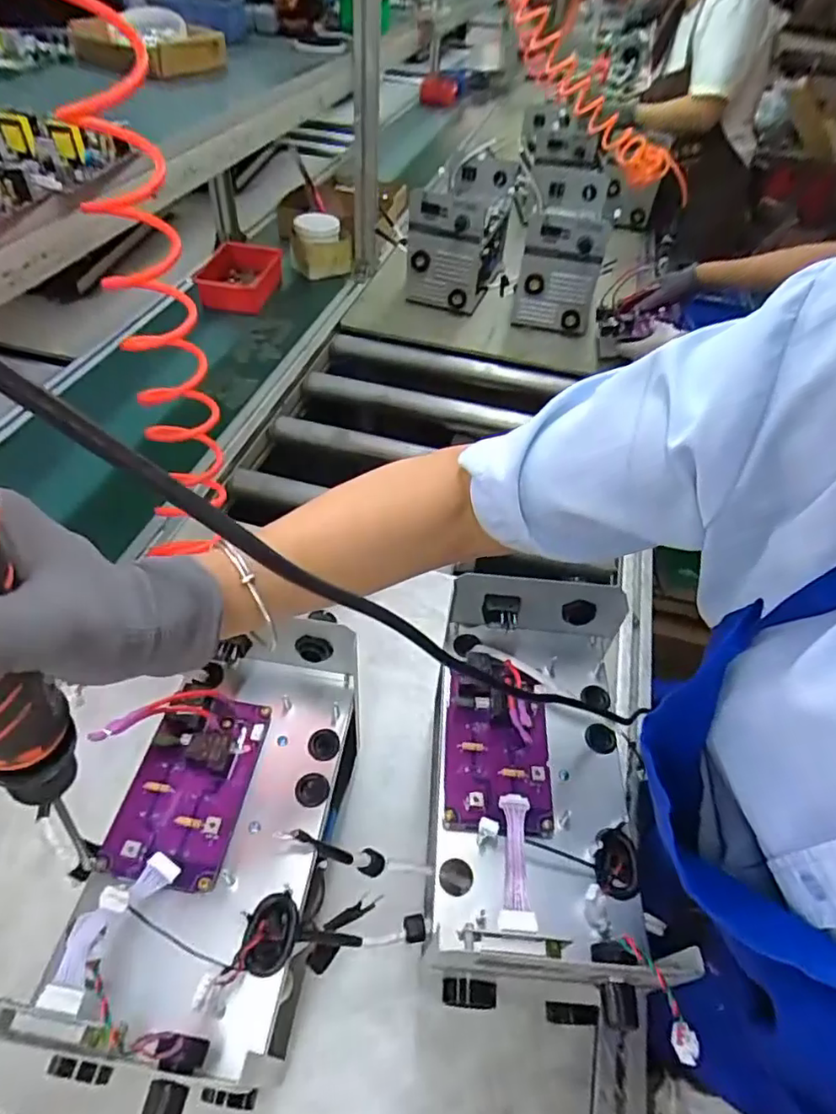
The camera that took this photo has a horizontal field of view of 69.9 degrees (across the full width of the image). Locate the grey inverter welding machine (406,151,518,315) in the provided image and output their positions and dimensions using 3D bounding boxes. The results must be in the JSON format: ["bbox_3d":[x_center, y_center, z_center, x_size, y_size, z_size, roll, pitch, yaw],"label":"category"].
[{"bbox_3d":[0.093,-0.708,1.300,0.185,0.199,0.285,11,49,4],"label":"grey inverter welding machine"}]

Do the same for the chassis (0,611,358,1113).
[{"bbox_3d":[-0.138,0.194,0.436,0.168,0.112,0.272,8,49,1],"label":"chassis"}]

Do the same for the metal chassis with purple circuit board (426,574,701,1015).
[{"bbox_3d":[0.097,0.160,0.467,0.159,0.088,0.296,4,49,-2],"label":"metal chassis with purple circuit board"}]

